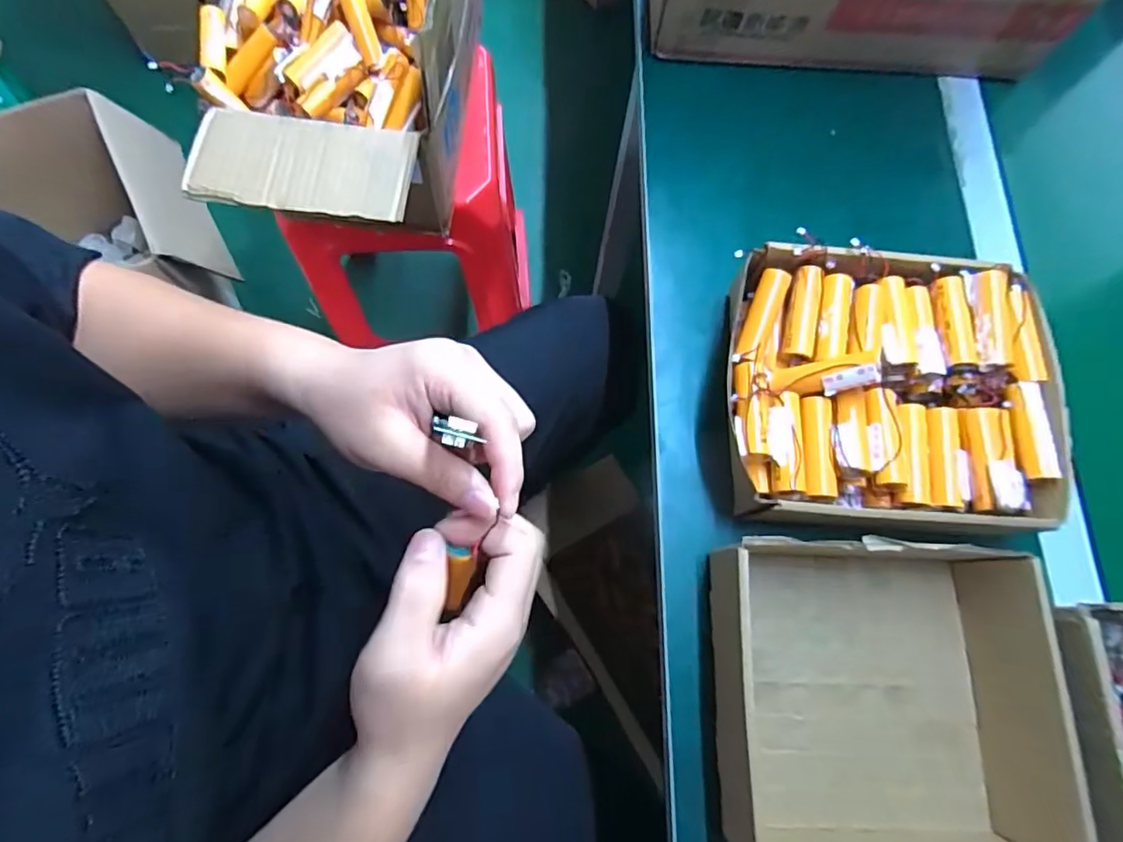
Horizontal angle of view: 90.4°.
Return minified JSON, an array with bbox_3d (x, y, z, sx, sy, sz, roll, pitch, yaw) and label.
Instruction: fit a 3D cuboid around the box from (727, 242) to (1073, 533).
[{"bbox_3d":[0.237,-0.018,0.415,0.229,0.080,0.195,4,75,-2],"label":"box"}]

